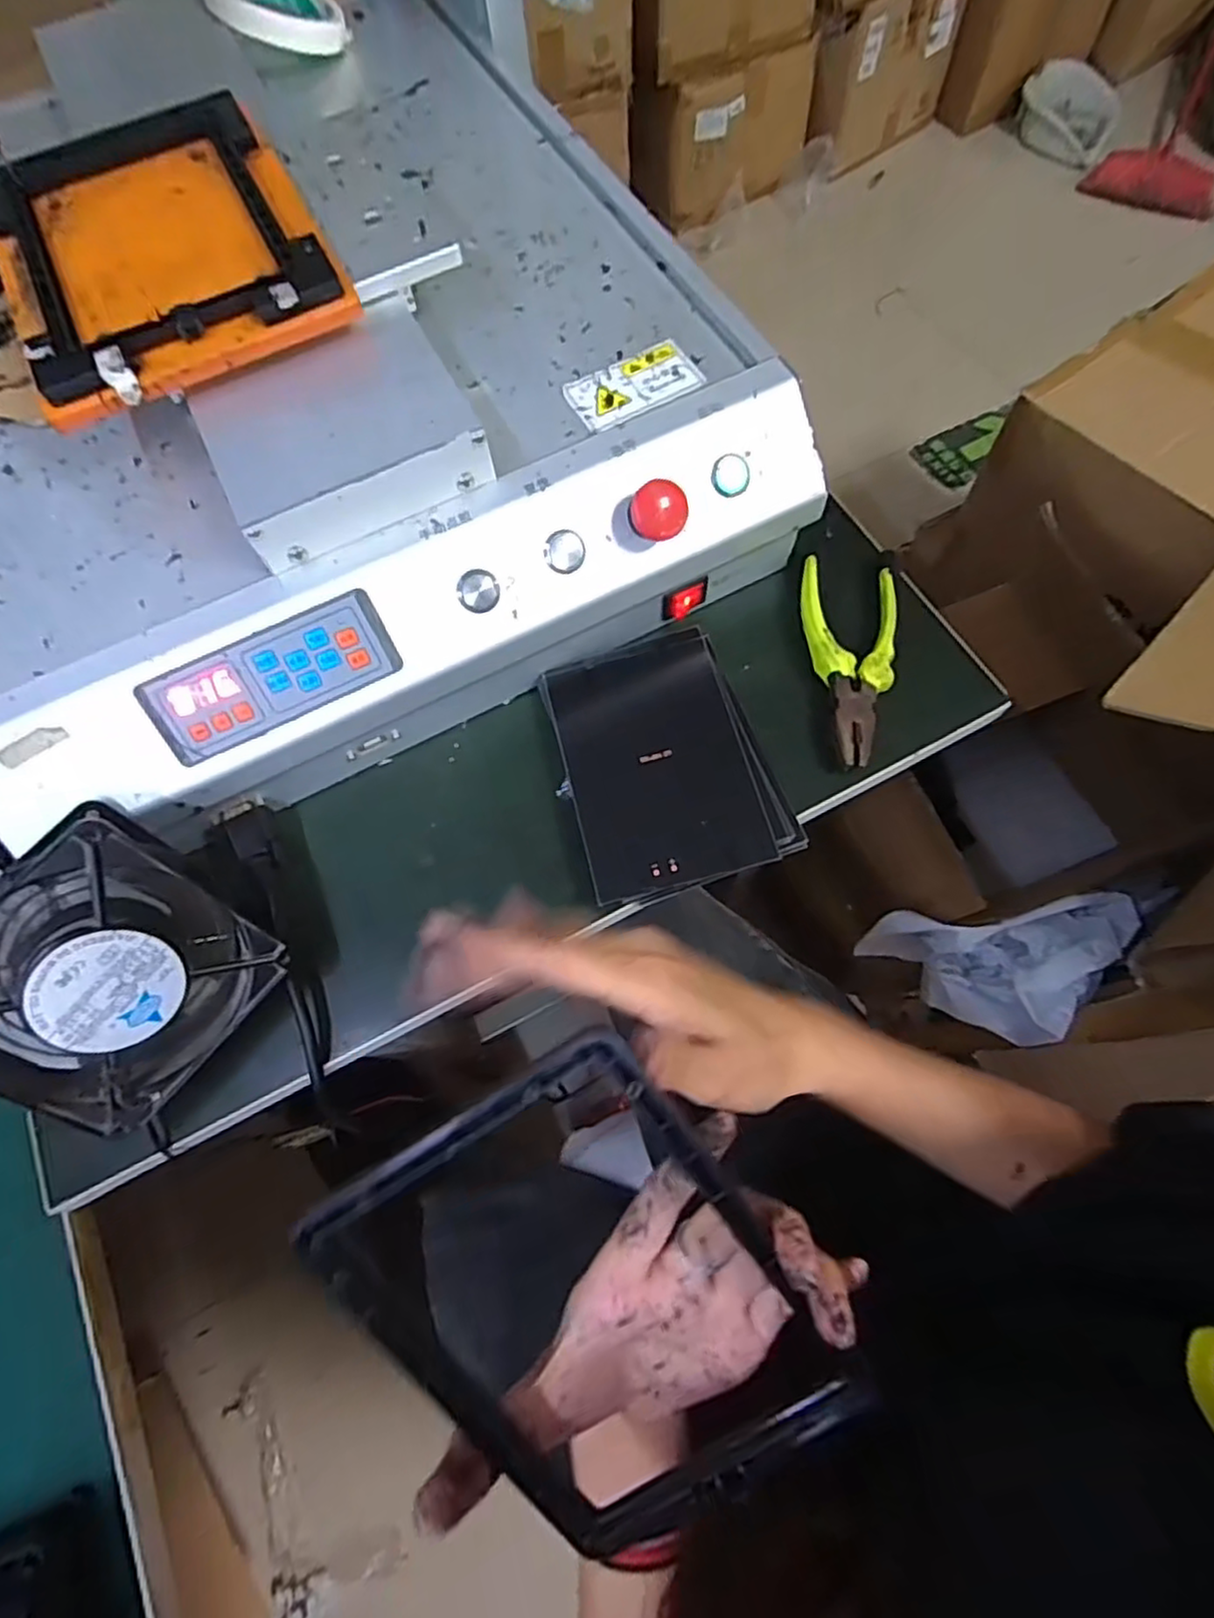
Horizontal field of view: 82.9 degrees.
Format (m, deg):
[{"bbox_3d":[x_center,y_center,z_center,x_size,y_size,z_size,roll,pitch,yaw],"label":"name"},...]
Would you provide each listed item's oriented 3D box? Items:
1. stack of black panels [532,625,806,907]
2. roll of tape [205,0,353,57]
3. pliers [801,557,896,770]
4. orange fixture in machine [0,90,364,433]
[{"bbox_3d":[0.033,-0.031,0.403,0.116,0.007,0.154,-17,69,-3],"label":"stack of black panels"},{"bbox_3d":[-0.235,-0.557,0.477,0.084,0.017,0.085,43,58,1],"label":"roll of tape"},{"bbox_3d":[0.147,-0.089,0.420,0.054,0.023,0.138,4,70,5],"label":"pliers"},{"bbox_3d":[-0.232,-0.295,0.352,0.149,0.017,0.208,-27,70,-7],"label":"orange fixture in machine"}]

